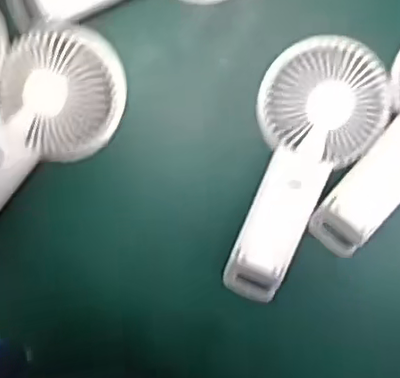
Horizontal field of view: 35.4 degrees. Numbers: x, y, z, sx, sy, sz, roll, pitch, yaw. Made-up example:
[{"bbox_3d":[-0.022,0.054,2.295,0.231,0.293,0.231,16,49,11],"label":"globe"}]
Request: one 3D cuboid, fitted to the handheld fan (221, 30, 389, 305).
[{"bbox_3d":[0.067,-0.009,0.432,0.086,0.042,0.183,20,99,2],"label":"handheld fan"}]

